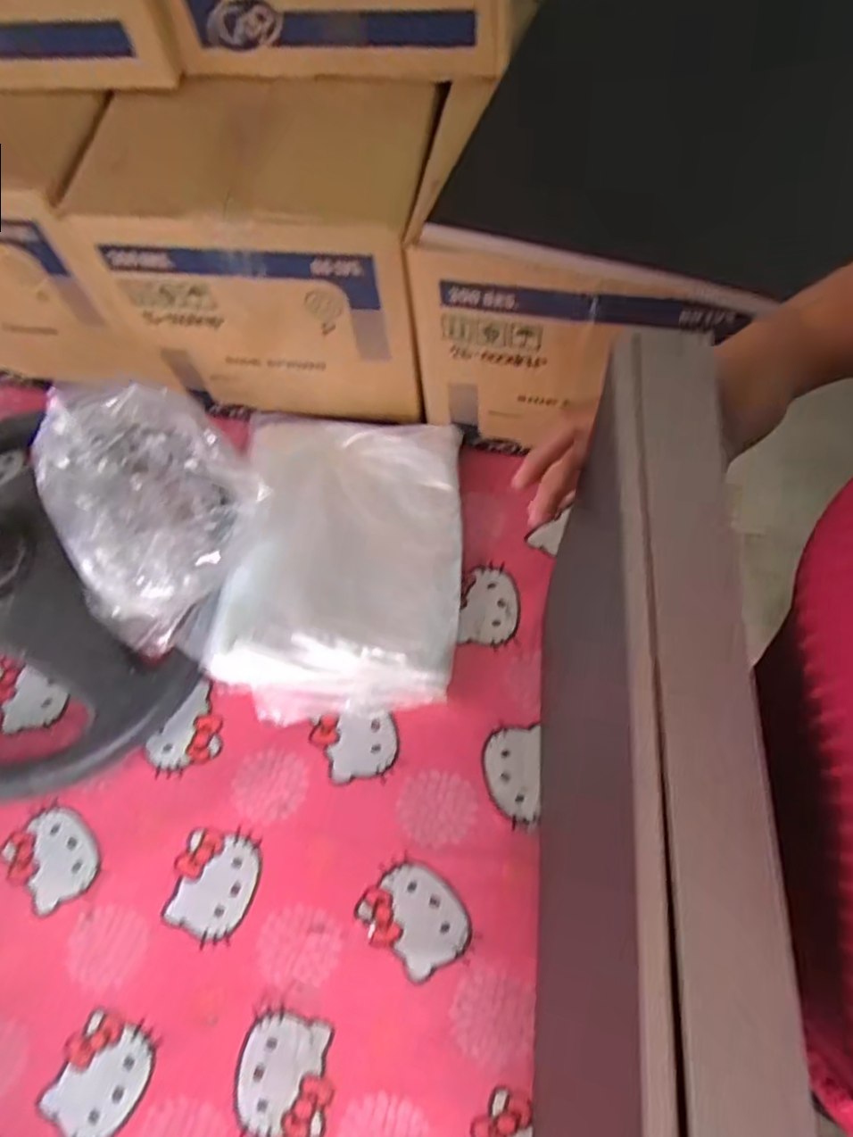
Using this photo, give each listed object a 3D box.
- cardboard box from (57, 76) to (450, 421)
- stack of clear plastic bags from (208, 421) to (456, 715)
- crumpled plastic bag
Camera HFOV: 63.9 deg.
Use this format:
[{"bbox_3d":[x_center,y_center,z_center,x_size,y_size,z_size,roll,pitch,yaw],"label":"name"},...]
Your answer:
[{"bbox_3d":[-0.139,-0.291,0.659,0.291,0.253,0.183,1,66,5],"label":"cardboard box"},{"bbox_3d":[-0.084,-0.011,0.665,0.228,0.051,0.310,3,66,5],"label":"stack of clear plastic bags"},{"bbox_3d":[-0.261,-0.052,0.617,0.183,0.131,0.191,24,70,14],"label":"crumpled plastic bag"}]

